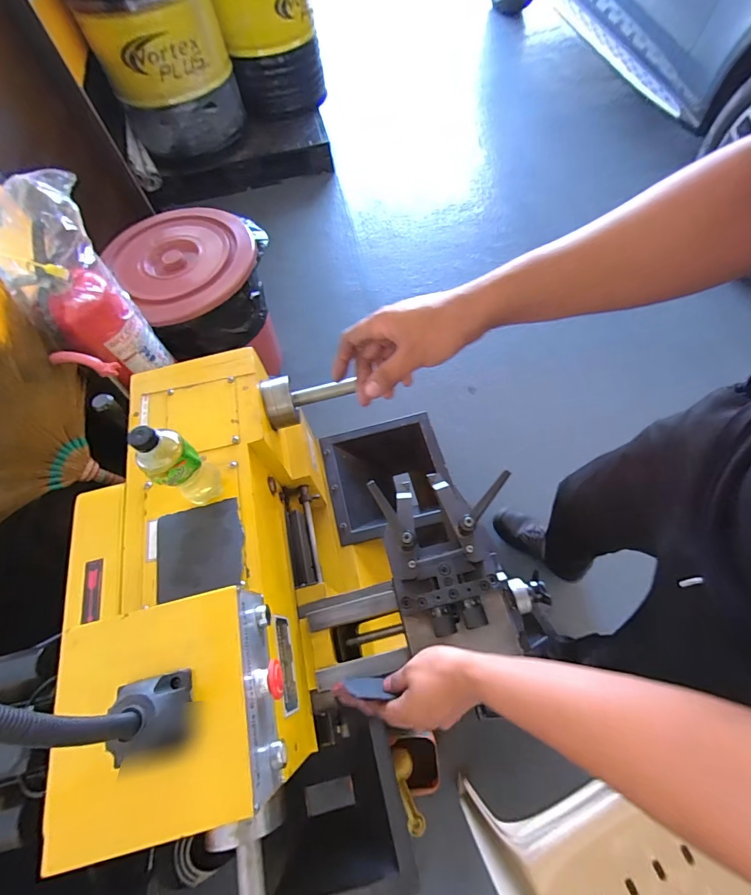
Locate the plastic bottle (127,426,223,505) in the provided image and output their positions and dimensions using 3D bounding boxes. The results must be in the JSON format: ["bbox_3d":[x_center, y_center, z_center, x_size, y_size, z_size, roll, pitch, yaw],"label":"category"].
[{"bbox_3d":[-0.251,0.025,0.510,0.050,0.154,0.059,37,72,20],"label":"plastic bottle"}]

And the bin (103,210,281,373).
[{"bbox_3d":[-0.588,-0.453,1.396,0.449,0.470,0.473,0,63,0],"label":"bin"}]

